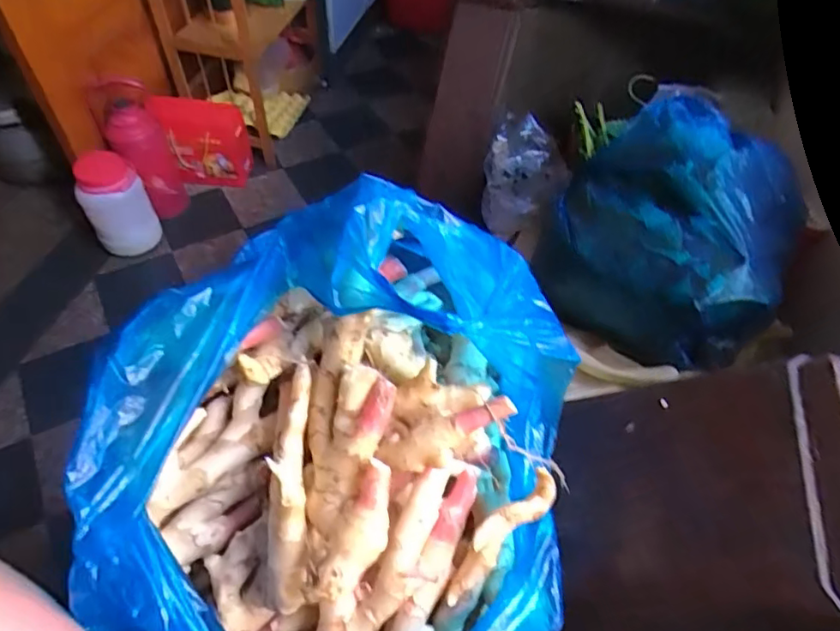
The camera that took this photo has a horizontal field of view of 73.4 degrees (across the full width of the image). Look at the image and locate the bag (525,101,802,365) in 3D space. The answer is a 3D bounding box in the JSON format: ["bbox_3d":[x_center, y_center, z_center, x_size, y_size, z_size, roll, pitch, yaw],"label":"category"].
[{"bbox_3d":[0.327,-0.120,0.745,0.290,0.186,0.307,29,58,17],"label":"bag"}]

